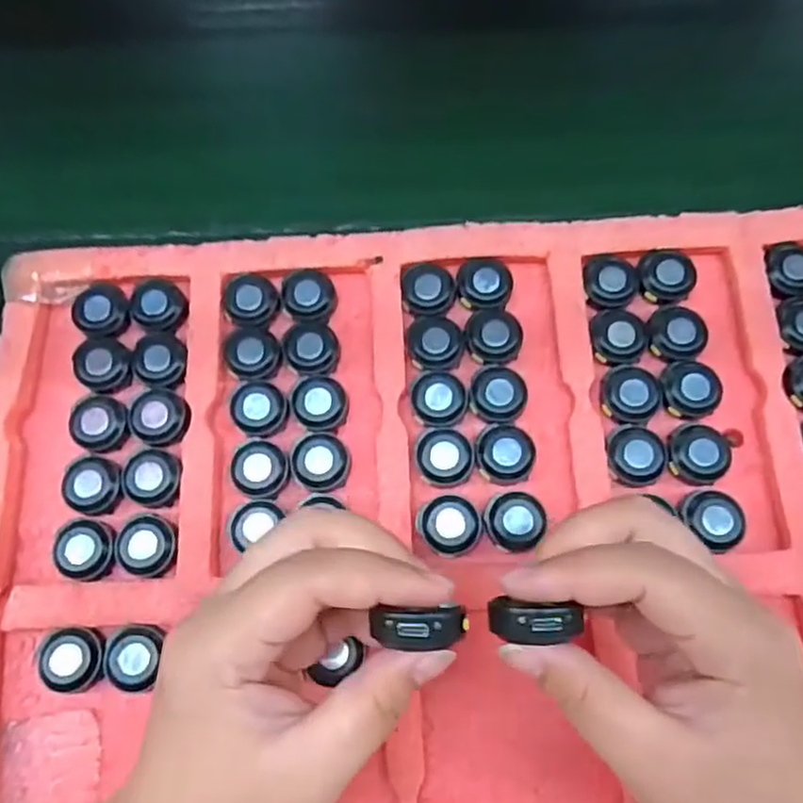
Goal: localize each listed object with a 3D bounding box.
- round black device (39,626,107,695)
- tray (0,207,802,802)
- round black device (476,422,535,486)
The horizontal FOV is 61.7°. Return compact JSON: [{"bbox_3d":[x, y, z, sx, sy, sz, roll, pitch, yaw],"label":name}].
[{"bbox_3d":[-0.152,0.118,0.309,0.026,0.009,0.028,-31,72,-9],"label":"round black device"},{"bbox_3d":[0.045,0.088,0.323,0.494,0.023,0.375,-2,73,0],"label":"tray"},{"bbox_3d":[0.052,0.025,0.337,0.029,0.006,0.030,0,73,1],"label":"round black device"}]

